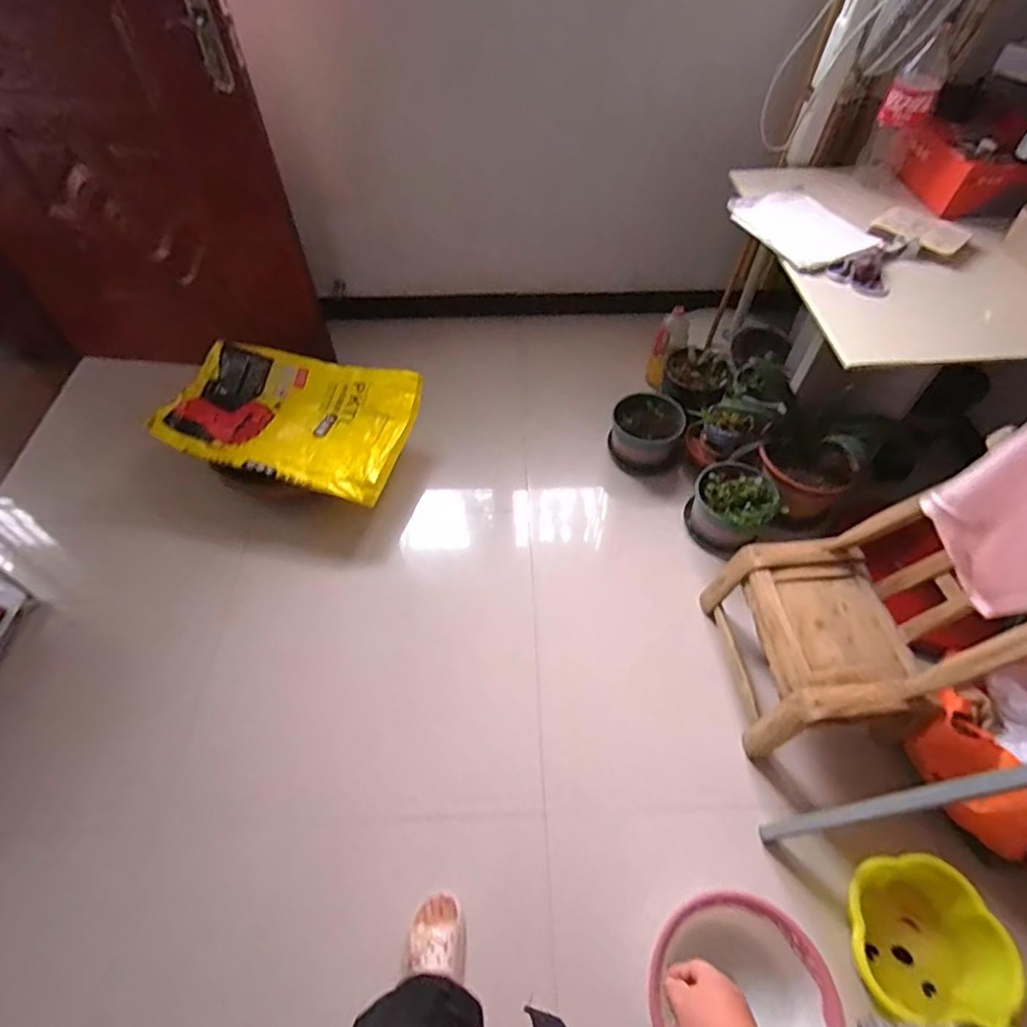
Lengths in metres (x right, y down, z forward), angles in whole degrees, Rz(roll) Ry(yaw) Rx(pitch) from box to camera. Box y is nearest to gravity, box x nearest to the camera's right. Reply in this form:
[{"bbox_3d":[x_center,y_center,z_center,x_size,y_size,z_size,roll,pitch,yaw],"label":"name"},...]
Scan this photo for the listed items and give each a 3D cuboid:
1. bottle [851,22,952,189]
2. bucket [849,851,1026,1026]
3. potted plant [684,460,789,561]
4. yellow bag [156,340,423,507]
[{"bbox_3d":[0.899,-0.920,1.306,0.103,0.308,0.100,27,59,18],"label":"bottle"},{"bbox_3d":[0.723,0.756,1.003,0.253,0.114,0.245,0,55,0],"label":"bucket"},{"bbox_3d":[0.589,-0.002,1.540,0.220,0.183,0.191,36,62,23],"label":"potted plant"},{"bbox_3d":[-0.625,-0.278,1.628,0.674,0.126,0.468,10,55,8],"label":"yellow bag"}]

